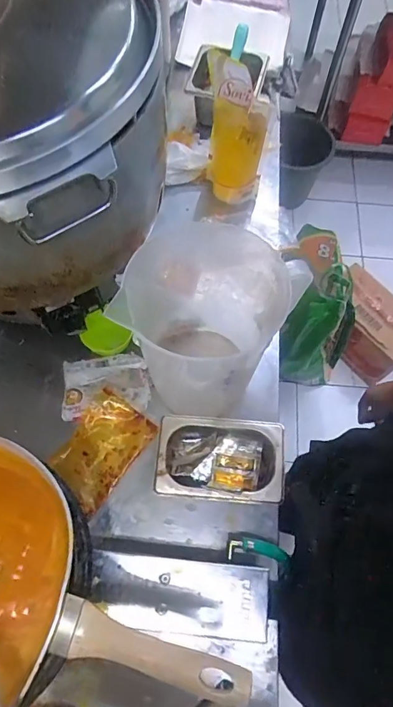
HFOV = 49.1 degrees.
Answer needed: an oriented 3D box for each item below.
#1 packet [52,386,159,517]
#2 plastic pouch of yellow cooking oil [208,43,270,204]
[{"bbox_3d":[-0.153,0.148,0.682,0.109,0.018,0.159,35,70,13],"label":"packet"},{"bbox_3d":[0.072,-0.399,0.791,0.108,0.251,0.077,4,66,0],"label":"plastic pouch of yellow cooking oil"}]

